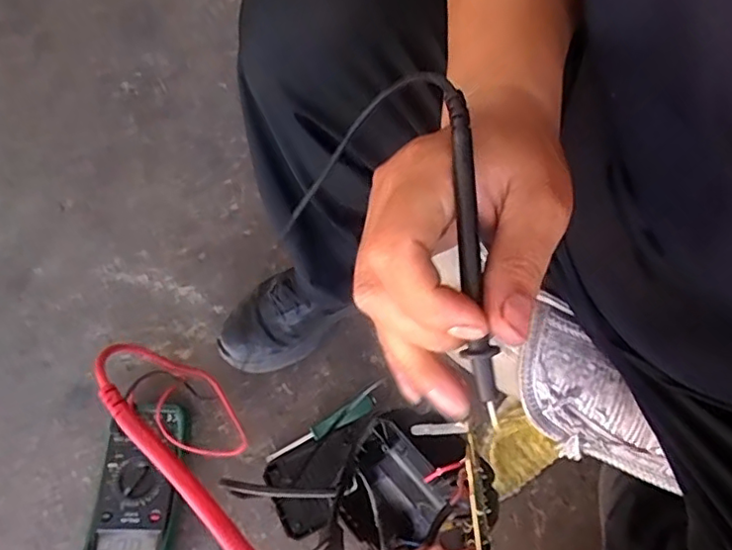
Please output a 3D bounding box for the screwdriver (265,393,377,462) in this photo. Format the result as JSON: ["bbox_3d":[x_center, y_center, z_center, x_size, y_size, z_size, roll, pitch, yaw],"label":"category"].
[{"bbox_3d":[-0.056,0.193,0.740,0.149,0.022,0.023,-27,71,-13],"label":"screwdriver"}]

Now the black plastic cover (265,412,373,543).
[{"bbox_3d":[-0.046,0.244,0.719,0.141,0.025,0.094,-27,71,-13],"label":"black plastic cover"}]

